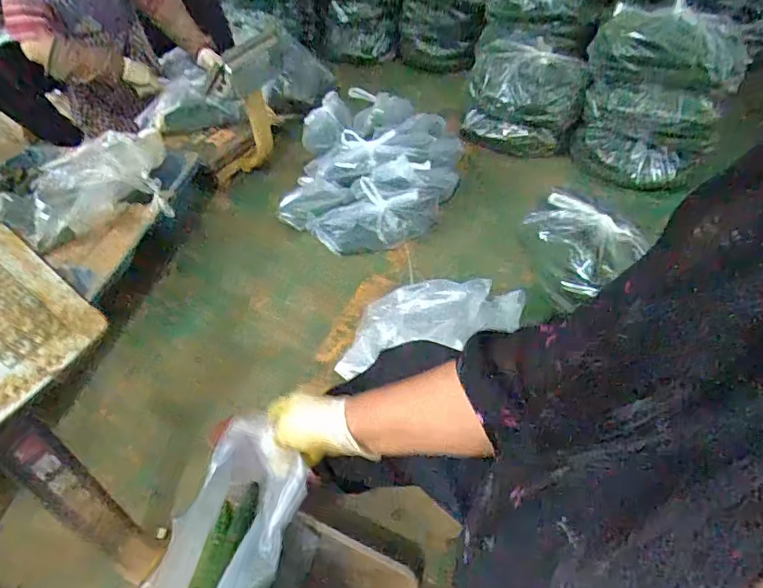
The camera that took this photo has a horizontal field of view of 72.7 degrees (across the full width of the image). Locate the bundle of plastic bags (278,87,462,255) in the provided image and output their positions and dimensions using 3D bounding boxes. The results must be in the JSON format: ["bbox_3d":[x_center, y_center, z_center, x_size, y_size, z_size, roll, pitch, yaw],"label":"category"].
[{"bbox_3d":[-0.027,-0.364,1.438,0.467,0.184,0.584,5,46,9],"label":"bundle of plastic bags"}]

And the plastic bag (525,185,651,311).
[{"bbox_3d":[0.437,-0.092,1.141,0.186,0.150,0.223,-7,45,-4],"label":"plastic bag"}]

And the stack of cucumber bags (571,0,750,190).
[{"bbox_3d":[0.771,-0.552,1.487,0.370,0.434,0.312,24,51,25],"label":"stack of cucumber bags"}]

